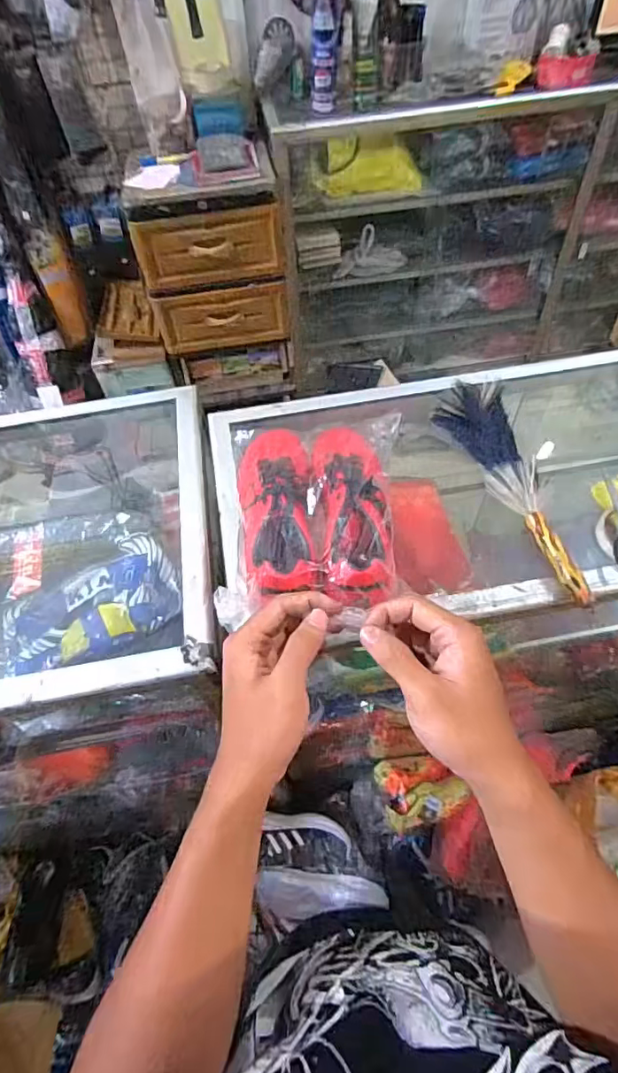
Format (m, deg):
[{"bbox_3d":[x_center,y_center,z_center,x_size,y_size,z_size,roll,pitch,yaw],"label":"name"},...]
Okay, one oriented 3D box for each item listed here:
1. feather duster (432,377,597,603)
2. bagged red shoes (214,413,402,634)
[{"bbox_3d":[0.240,-0.066,0.621,0.082,0.041,0.314,-10,55,-4],"label":"feather duster"},{"bbox_3d":[0.005,-0.034,0.566,0.192,0.083,0.297,-1,55,3],"label":"bagged red shoes"}]

